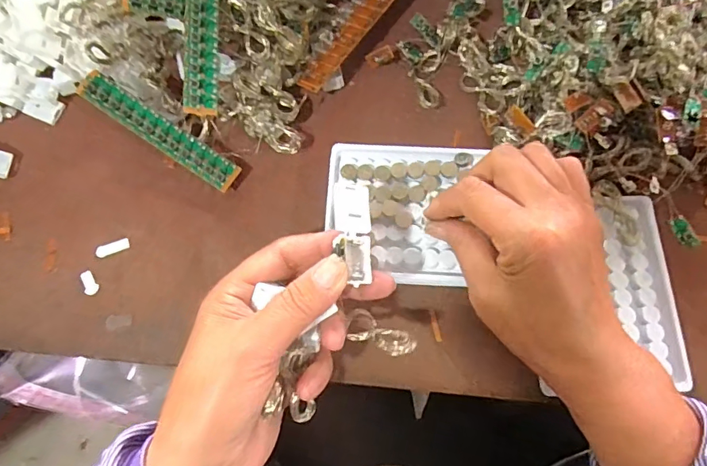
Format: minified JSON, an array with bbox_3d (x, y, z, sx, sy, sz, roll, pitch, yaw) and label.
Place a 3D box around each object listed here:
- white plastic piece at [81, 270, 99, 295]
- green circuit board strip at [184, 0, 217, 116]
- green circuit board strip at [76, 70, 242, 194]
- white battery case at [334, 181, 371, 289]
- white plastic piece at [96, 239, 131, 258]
[{"bbox_3d":[-0.187,0.035,0.325,0.009,0.004,0.019,-27,76,-5],"label":"white plastic piece"},{"bbox_3d":[-0.102,-0.144,0.309,0.020,0.012,0.127,2,93,3],"label":"green circuit board strip"},{"bbox_3d":[-0.141,-0.073,0.333,0.127,0.005,0.022,34,73,1],"label":"green circuit board strip"},{"bbox_3d":[0.001,0.000,0.251,0.020,0.014,0.055,-6,77,0],"label":"white battery case"},{"bbox_3d":[-0.174,0.011,0.331,0.024,0.004,0.008,-18,75,-3],"label":"white plastic piece"}]

